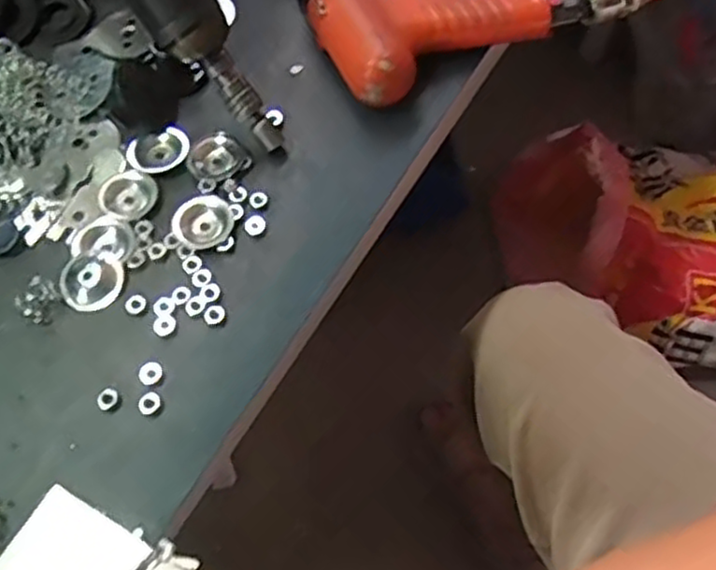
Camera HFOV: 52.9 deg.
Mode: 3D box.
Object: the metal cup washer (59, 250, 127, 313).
[{"bbox_3d":[-0.145,-0.004,0.390,0.033,0.004,0.037,-41,68,-18],"label":"metal cup washer"}]

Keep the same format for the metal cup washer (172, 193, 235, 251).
[{"bbox_3d":[-0.087,-0.036,0.404,0.034,0.006,0.033,-1,62,2],"label":"metal cup washer"}]

